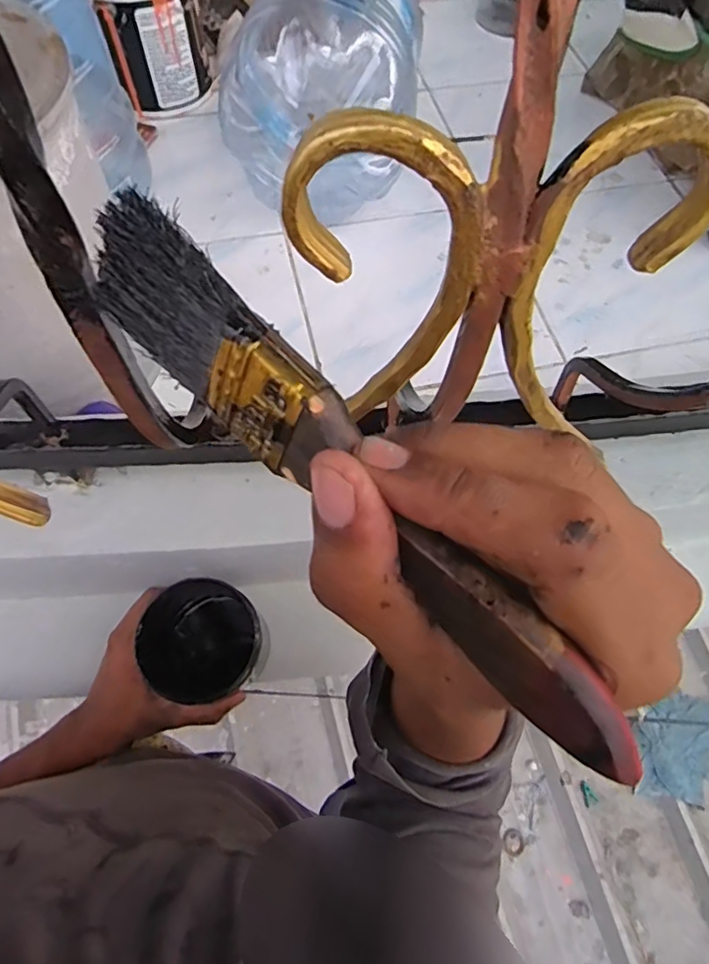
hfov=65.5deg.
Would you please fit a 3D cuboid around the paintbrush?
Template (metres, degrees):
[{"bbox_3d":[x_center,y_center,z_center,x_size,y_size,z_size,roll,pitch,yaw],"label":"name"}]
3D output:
[{"bbox_3d":[-0.004,0.000,0.127,0.165,0.029,0.009,47,28,8],"label":"paintbrush"}]

